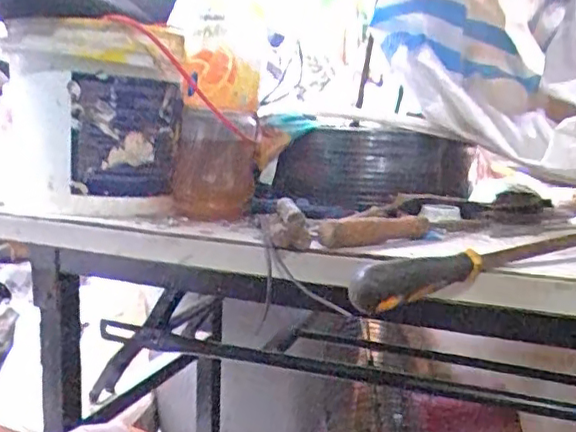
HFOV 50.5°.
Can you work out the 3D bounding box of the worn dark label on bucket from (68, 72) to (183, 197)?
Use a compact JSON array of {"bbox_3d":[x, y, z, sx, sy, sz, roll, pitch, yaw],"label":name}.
[{"bbox_3d":[-0.160,-0.078,0.605,0.103,0.112,0.029,-2,9,-19],"label":"worn dark label on bucket"}]

